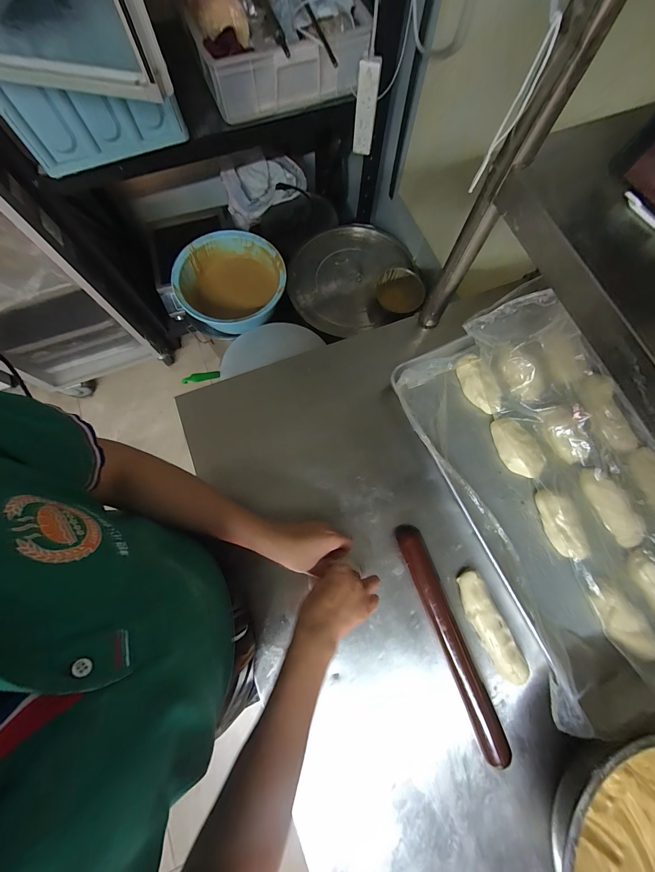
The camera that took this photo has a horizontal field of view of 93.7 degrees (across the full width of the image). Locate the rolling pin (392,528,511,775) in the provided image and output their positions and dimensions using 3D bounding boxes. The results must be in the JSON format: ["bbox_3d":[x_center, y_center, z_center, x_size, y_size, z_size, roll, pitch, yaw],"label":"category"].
[{"bbox_3d":[0.183,0.299,0.463,0.044,0.031,0.337,-20,77,-6],"label":"rolling pin"}]

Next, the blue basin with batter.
[{"bbox_3d":[-0.326,-0.523,1.101,0.345,0.222,0.362,0,76,-1],"label":"blue basin with batter"}]

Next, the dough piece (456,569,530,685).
[{"bbox_3d":[0.247,0.291,0.474,0.047,0.032,0.153,-24,78,-7],"label":"dough piece"}]

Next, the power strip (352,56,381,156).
[{"bbox_3d":[0.105,-0.893,0.846,0.056,0.207,0.044,15,76,3],"label":"power strip"}]

